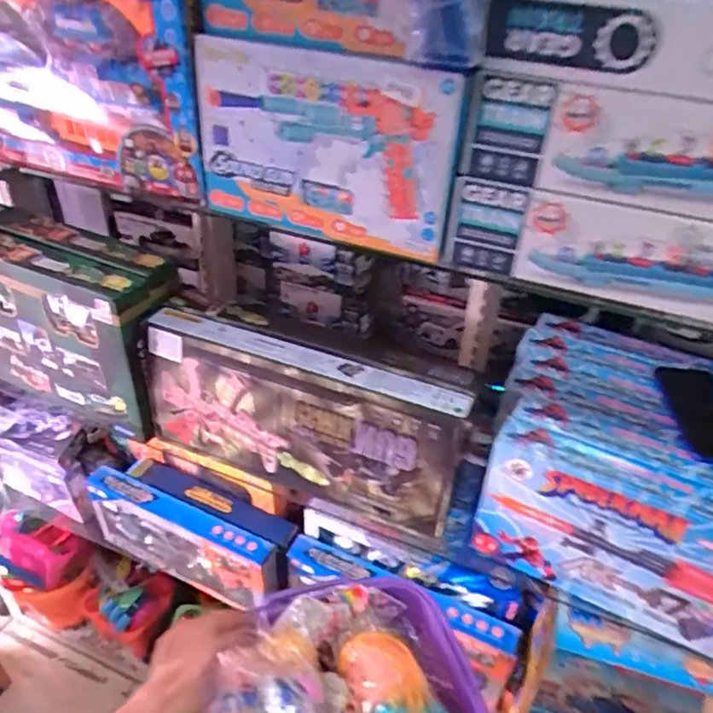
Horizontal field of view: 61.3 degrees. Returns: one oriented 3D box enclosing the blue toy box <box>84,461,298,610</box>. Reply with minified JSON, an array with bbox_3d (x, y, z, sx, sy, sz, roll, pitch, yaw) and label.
[{"bbox_3d":[-0.280,0.308,1.044,0.377,0.159,0.107,20,40,21],"label":"blue toy box"}]

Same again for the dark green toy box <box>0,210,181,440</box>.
[{"bbox_3d":[-0.523,-0.062,0.954,0.537,0.284,0.122,16,39,17],"label":"dark green toy box"}]

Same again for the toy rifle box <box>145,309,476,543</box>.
[{"bbox_3d":[-0.079,0.086,0.804,0.444,0.200,0.074,16,38,17],"label":"toy rifle box"}]

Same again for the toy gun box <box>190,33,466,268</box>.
[{"bbox_3d":[-0.042,-0.188,0.549,0.268,0.165,0.054,23,41,24],"label":"toy gun box"}]

